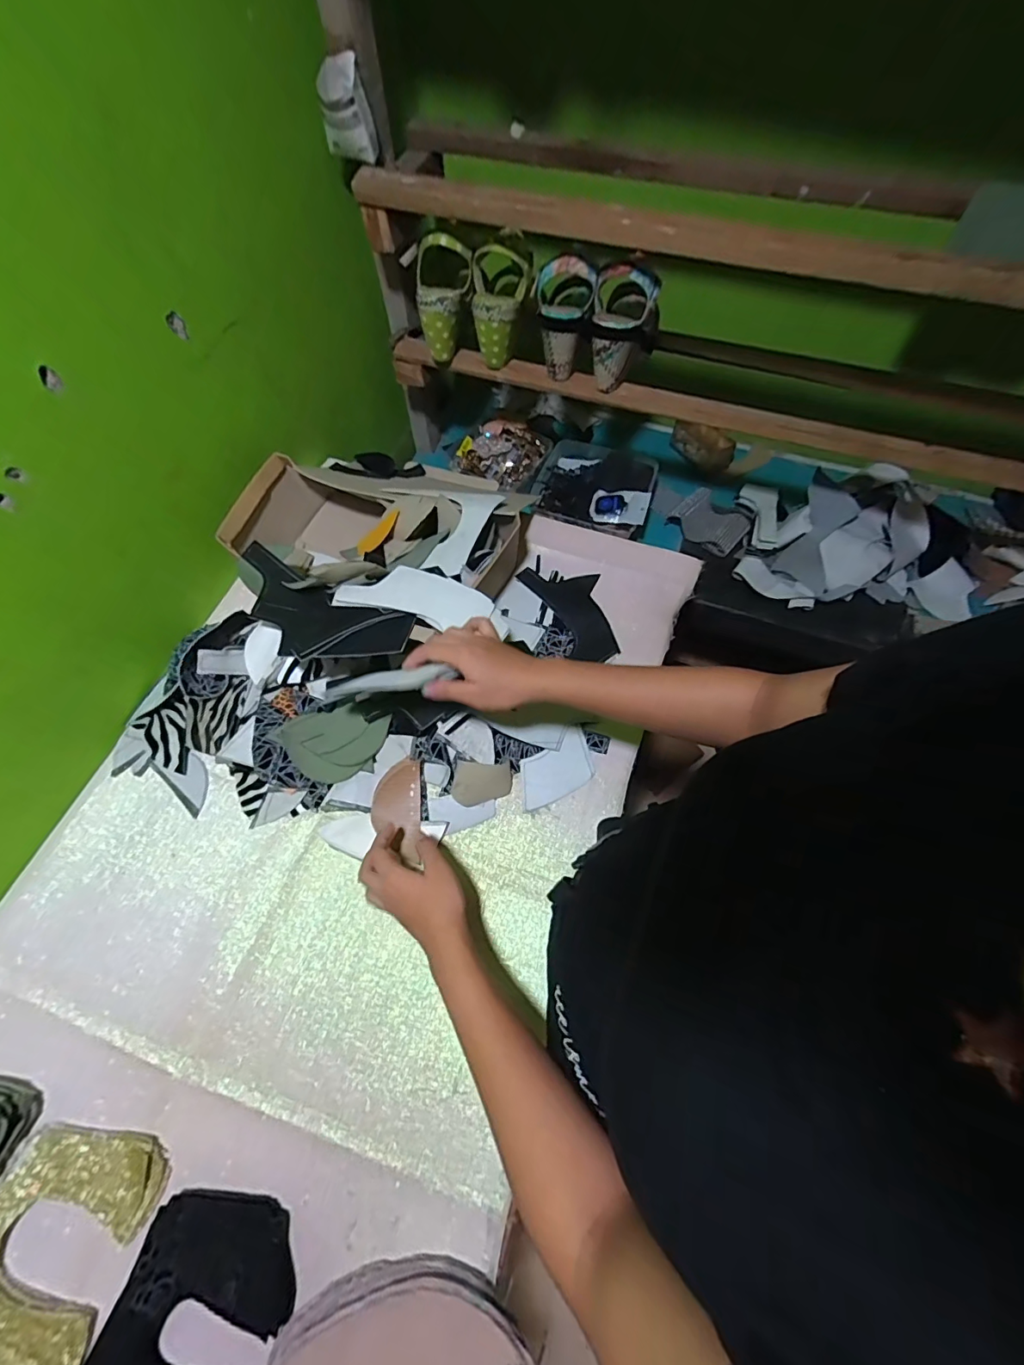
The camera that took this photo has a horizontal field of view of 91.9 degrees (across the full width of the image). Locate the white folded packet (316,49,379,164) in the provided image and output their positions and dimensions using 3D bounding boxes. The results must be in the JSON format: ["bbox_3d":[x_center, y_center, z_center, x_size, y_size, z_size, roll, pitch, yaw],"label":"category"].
[{"bbox_3d":[-0.195,-0.673,0.584,0.059,0.075,0.040,-9,63,-5],"label":"white folded packet"}]

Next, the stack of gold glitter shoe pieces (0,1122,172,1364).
[{"bbox_3d":[-0.377,0.459,0.406,0.131,0.023,0.151,17,66,7],"label":"stack of gold glitter shoe pieces"}]

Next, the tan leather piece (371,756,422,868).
[{"bbox_3d":[-0.130,0.144,0.559,0.053,0.008,0.109,-1,75,-13],"label":"tan leather piece"}]

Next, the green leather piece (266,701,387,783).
[{"bbox_3d":[-0.211,0.068,0.577,0.116,0.007,0.088,17,77,-1],"label":"green leather piece"}]

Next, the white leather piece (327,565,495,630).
[{"bbox_3d":[-0.108,-0.099,0.556,0.169,0.008,0.061,13,71,1],"label":"white leather piece"}]

